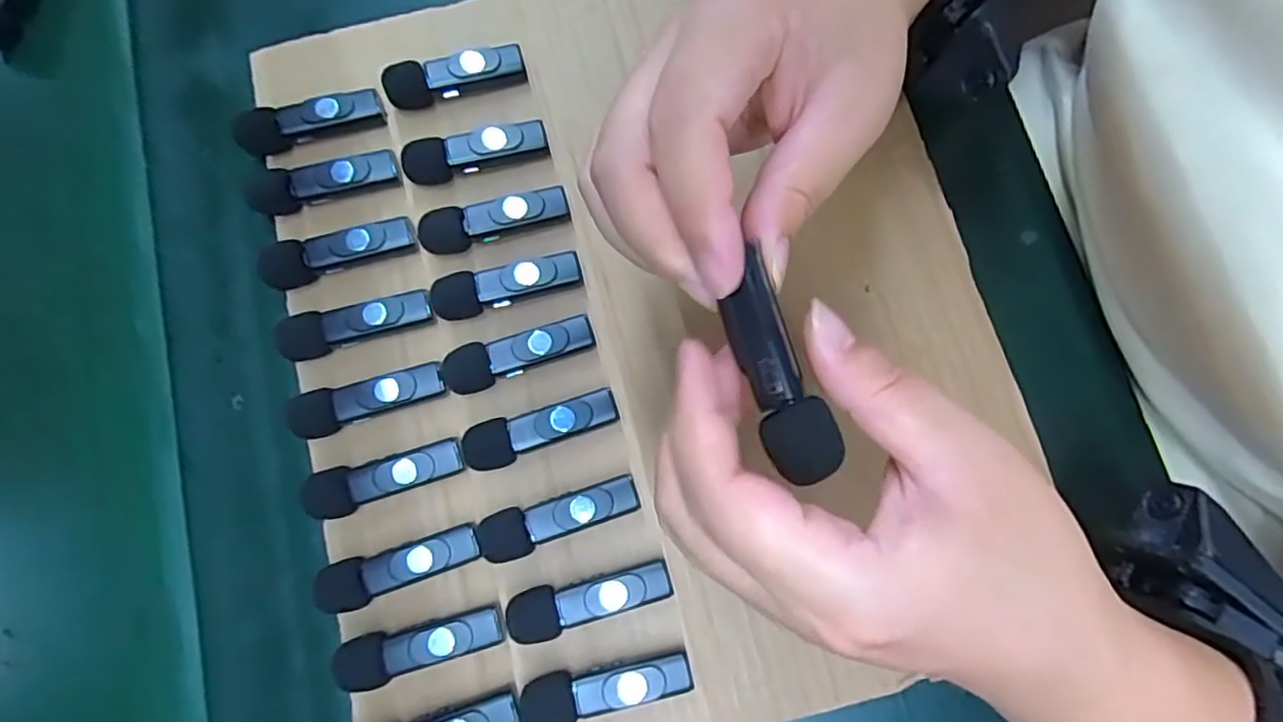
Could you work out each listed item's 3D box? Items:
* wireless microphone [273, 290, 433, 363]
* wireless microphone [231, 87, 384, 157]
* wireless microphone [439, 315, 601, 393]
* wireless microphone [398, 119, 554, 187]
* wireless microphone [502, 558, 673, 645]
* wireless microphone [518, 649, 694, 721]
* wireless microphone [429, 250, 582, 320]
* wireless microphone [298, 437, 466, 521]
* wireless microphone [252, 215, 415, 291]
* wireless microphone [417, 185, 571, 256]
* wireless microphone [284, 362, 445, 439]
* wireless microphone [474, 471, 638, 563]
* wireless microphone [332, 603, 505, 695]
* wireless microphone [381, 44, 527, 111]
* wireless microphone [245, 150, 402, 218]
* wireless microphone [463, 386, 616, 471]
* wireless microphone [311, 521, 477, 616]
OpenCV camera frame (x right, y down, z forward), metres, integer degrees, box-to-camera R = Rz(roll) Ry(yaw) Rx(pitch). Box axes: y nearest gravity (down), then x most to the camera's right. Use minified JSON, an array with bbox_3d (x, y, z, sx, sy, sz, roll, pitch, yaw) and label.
[{"bbox_3d":[-0.122,-0.016,0.278,0.063,0.015,0.018,-15,79,-3],"label":"wireless microphone"},{"bbox_3d":[-0.151,-0.110,0.294,0.062,0.017,0.015,-21,80,-4],"label":"wireless microphone"},{"bbox_3d":[-0.052,-0.002,0.275,0.064,0.014,0.019,-15,79,-3],"label":"wireless microphone"},{"bbox_3d":[-0.075,-0.094,0.293,0.064,0.017,0.017,-12,79,-2],"label":"wireless microphone"},{"bbox_3d":[-0.021,0.094,0.256,0.064,0.018,0.018,-15,79,-3],"label":"wireless microphone"},{"bbox_3d":[-0.014,0.126,0.250,0.065,0.018,0.018,-11,79,-2],"label":"wireless microphone"},{"bbox_3d":[-0.058,-0.032,0.281,0.064,0.016,0.018,-14,79,-2],"label":"wireless microphone"},{"bbox_3d":[-0.103,0.048,0.264,0.062,0.019,0.020,-13,79,-2],"label":"wireless microphone"},{"bbox_3d":[-0.132,-0.047,0.285,0.066,0.017,0.017,-16,79,-3],"label":"wireless microphone"},{"bbox_3d":[-0.065,-0.062,0.287,0.065,0.016,0.017,-15,79,-3],"label":"wireless microphone"},{"bbox_3d":[-0.114,0.017,0.271,0.062,0.014,0.018,-15,79,-3],"label":"wireless microphone"},{"bbox_3d":[-0.033,0.064,0.263,0.065,0.015,0.019,-16,79,-3],"label":"wireless microphone"},{"bbox_3d":[-0.085,0.112,0.253,0.064,0.016,0.018,-12,79,-2],"label":"wireless microphone"},{"bbox_3d":[-0.086,-0.130,0.301,0.063,0.017,0.016,-12,79,-2],"label":"wireless microphone"},{"bbox_3d":[-0.143,-0.080,0.288,0.066,0.013,0.017,-14,79,-2],"label":"wireless microphone"},{"bbox_3d":[-0.042,0.029,0.269,0.065,0.015,0.019,-15,79,-3],"label":"wireless microphone"},{"bbox_3d":[-0.096,0.083,0.259,0.064,0.016,0.019,-16,79,-3],"label":"wireless microphone"}]

